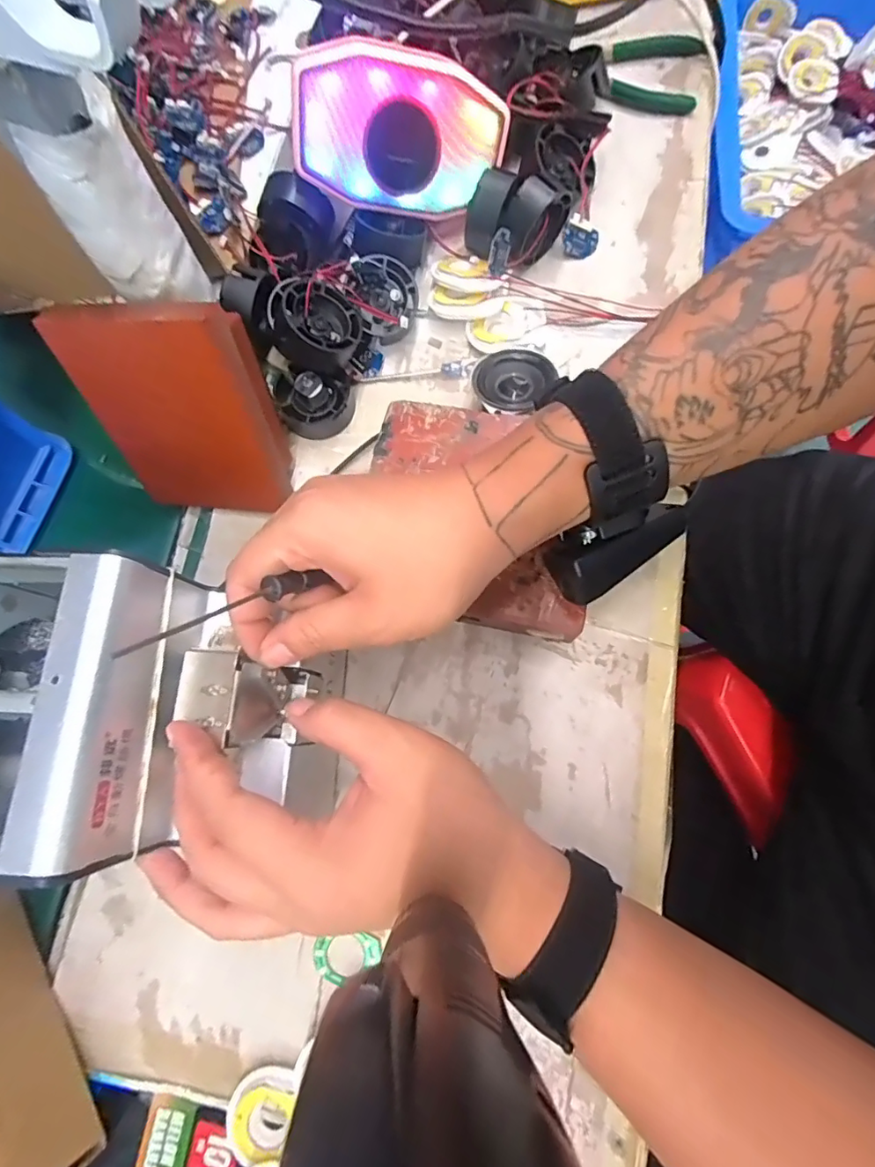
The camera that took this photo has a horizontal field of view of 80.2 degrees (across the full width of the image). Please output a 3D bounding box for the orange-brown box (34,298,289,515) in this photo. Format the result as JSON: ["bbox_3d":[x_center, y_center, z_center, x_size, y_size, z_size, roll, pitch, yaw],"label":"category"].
[{"bbox_3d":[-0.156,-0.104,0.322,0.103,0.134,0.028,2,53,9],"label":"orange-brown box"}]

